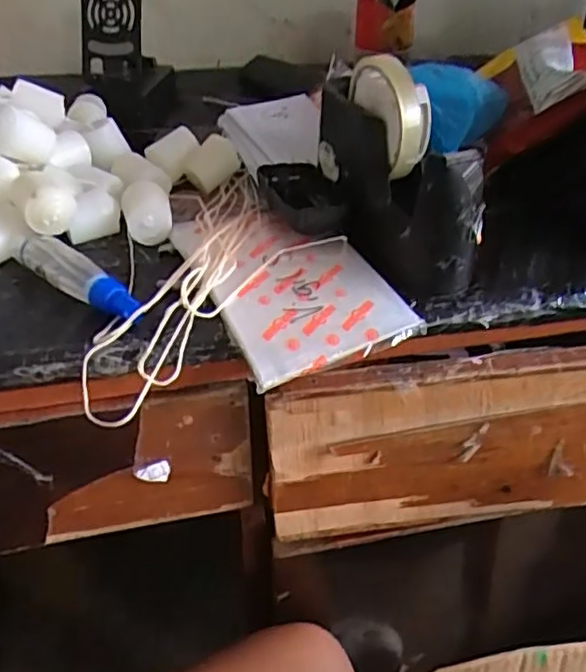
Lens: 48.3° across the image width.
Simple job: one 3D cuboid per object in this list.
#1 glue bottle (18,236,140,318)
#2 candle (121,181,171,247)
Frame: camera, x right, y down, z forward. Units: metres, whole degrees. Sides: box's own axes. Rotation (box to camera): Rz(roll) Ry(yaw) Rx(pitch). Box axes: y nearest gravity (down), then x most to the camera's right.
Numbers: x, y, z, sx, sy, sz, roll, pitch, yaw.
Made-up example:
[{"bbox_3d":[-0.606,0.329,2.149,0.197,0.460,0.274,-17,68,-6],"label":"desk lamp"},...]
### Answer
[{"bbox_3d":[-0.155,-0.042,0.463,0.114,0.021,0.024,28,46,33],"label":"glue bottle"},{"bbox_3d":[-0.118,-0.099,0.529,0.037,0.030,0.052,-11,38,-13],"label":"candle"}]

